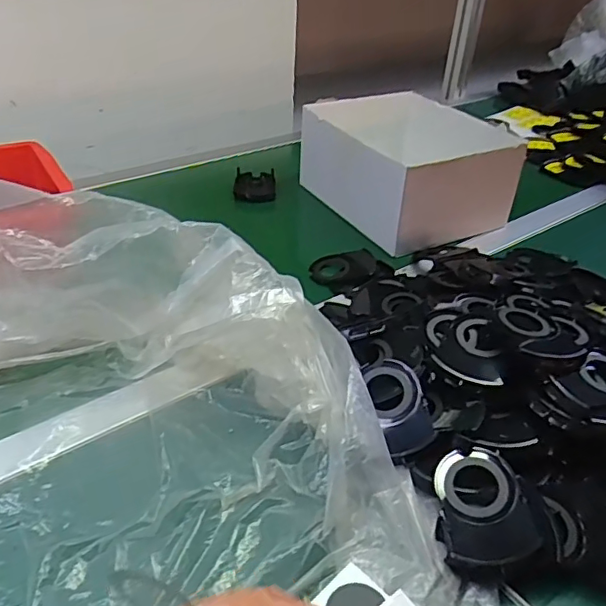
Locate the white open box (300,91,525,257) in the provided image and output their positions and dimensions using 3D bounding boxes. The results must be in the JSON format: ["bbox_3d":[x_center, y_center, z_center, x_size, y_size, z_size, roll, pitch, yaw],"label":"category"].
[{"bbox_3d":[0.137,-0.188,0.770,0.191,0.116,0.255,-18,40,-27],"label":"white open box"}]

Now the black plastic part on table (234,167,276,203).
[{"bbox_3d":[-0.071,-0.174,0.836,0.061,0.050,0.009,1,-8,-6],"label":"black plastic part on table"}]

